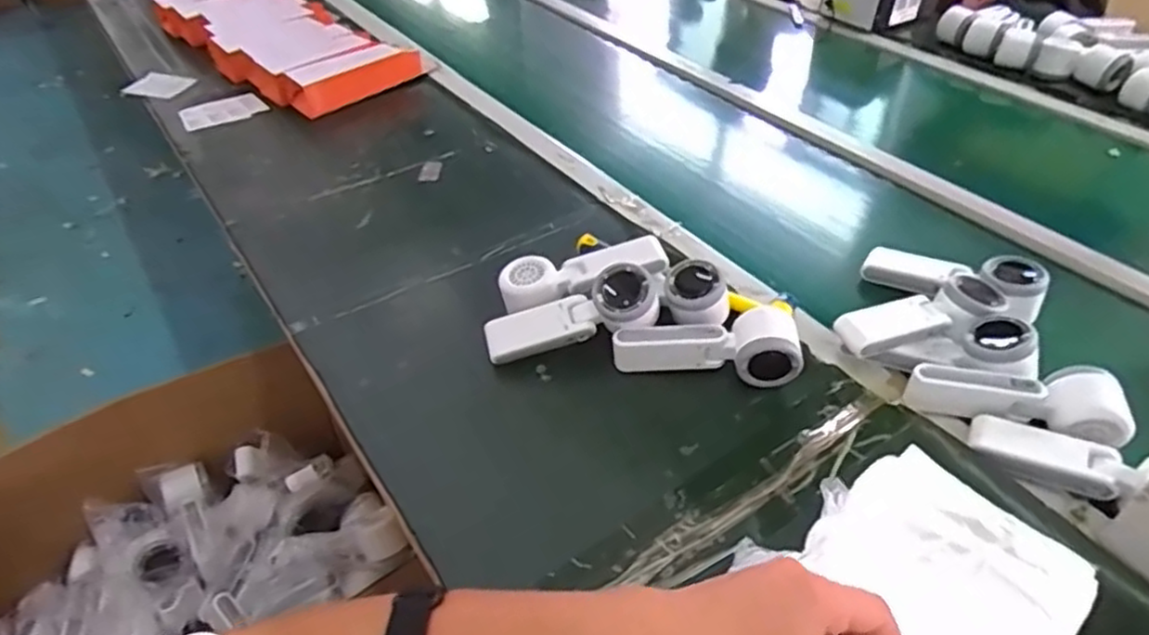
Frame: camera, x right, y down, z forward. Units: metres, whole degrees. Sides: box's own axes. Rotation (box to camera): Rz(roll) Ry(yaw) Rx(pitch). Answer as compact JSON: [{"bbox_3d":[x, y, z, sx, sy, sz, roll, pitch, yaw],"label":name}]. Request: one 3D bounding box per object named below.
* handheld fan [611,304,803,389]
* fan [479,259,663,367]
[{"bbox_3d":[0.120,0.030,0.654,0.166,0.056,0.056,-2,43,-1],"label":"handheld fan"},{"bbox_3d":[-0.003,0.001,0.675,0.170,0.049,0.053,-19,42,9],"label":"fan"}]

